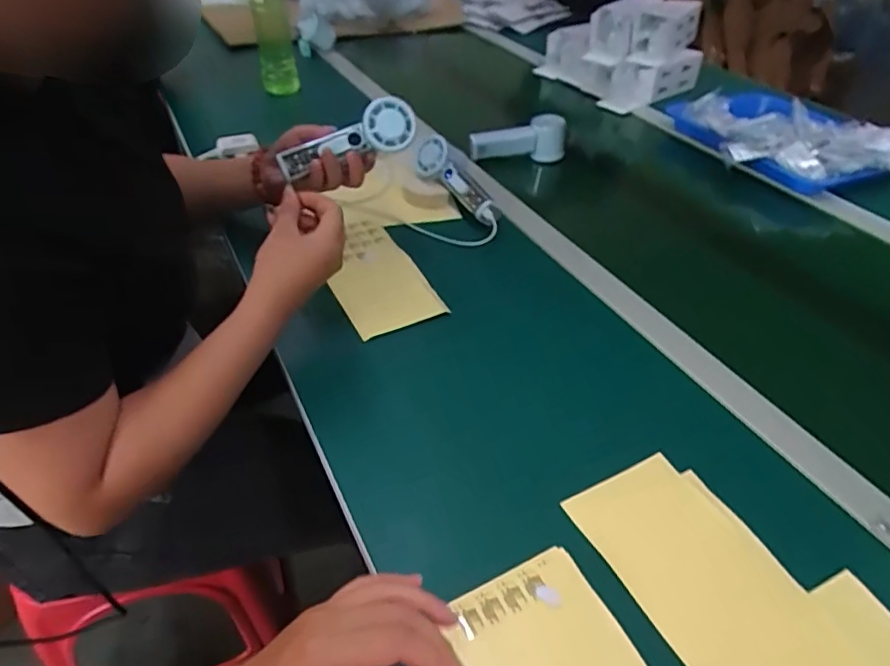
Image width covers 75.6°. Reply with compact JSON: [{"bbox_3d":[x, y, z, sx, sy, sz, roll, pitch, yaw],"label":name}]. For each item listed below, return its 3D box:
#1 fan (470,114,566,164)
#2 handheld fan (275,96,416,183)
[{"bbox_3d":[0.113,-0.312,0.911,0.156,0.073,0.048,-3,42,-7],"label":"fan"},{"bbox_3d":[-0.104,-0.211,0.620,0.146,0.053,0.028,-22,46,-4],"label":"handheld fan"}]

